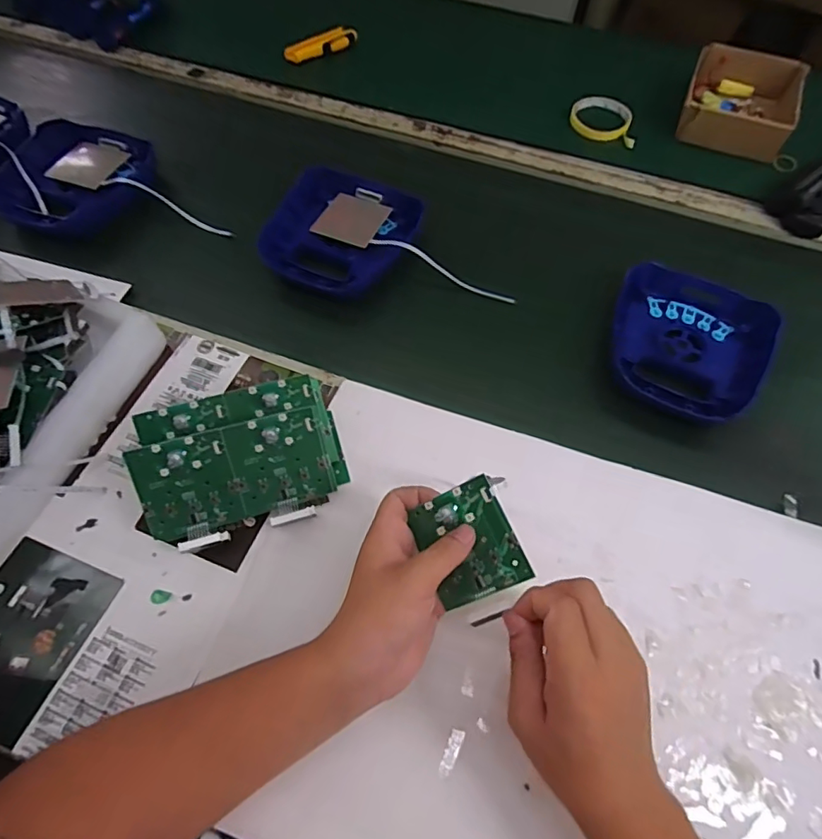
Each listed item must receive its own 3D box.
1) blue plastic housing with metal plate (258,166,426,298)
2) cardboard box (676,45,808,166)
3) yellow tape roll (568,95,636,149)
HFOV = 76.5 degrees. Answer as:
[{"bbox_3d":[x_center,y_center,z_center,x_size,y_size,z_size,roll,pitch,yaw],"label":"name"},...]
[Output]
[{"bbox_3d":[-0.082,-0.230,0.626,0.169,0.025,0.184,18,63,7],"label":"blue plastic housing with metal plate"},{"bbox_3d":[0.467,-0.446,0.737,0.148,0.059,0.173,23,64,10],"label":"cardboard box"},{"bbox_3d":[0.290,-0.444,0.771,0.102,0.015,0.102,1,62,-2],"label":"yellow tape roll"}]

